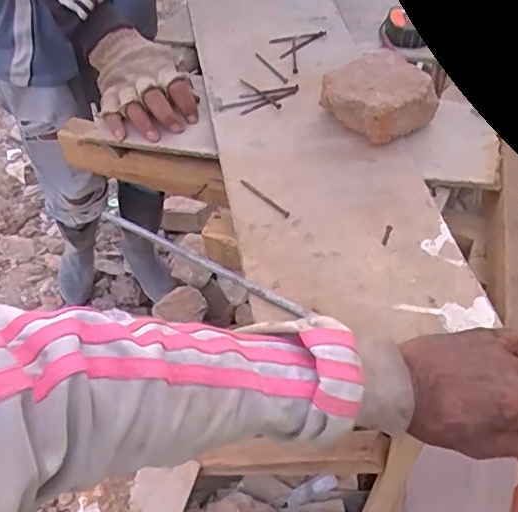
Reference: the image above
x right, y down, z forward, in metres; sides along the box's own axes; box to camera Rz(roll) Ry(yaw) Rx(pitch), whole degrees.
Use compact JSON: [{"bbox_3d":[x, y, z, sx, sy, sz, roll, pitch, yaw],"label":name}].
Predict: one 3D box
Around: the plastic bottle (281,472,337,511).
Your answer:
[{"bbox_3d":[0.115,0.541,1.279,0.137,0.024,0.033,-26,52,-1],"label":"plastic bottle"}]

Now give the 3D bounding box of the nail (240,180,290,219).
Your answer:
[{"bbox_3d":[0.006,-0.059,0.567,0.008,0.004,0.071,-34,56,-22],"label":"nail"}]

